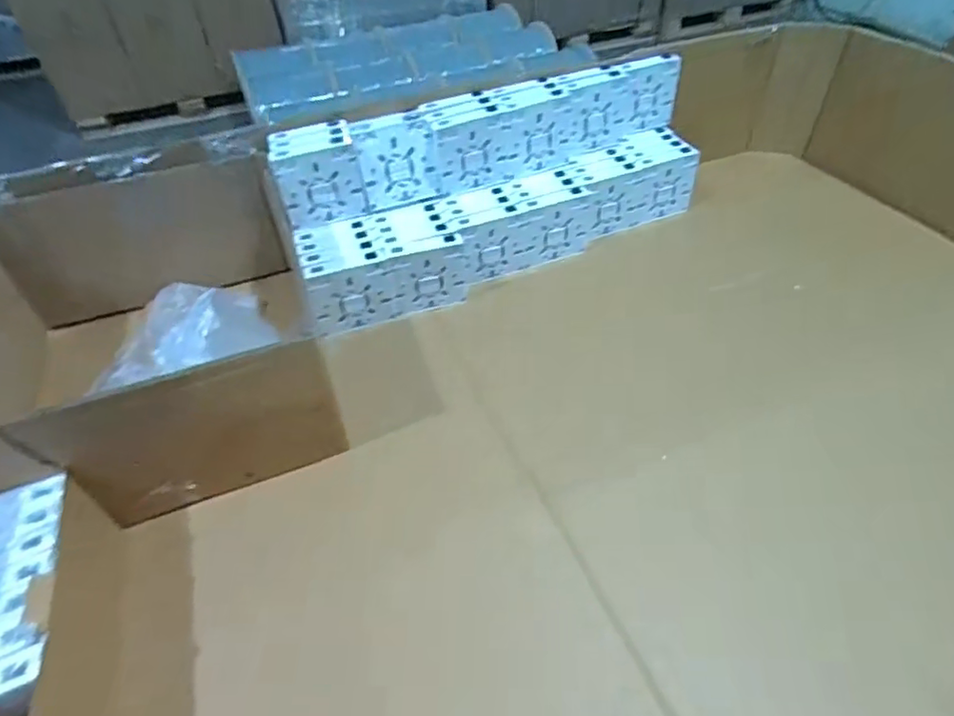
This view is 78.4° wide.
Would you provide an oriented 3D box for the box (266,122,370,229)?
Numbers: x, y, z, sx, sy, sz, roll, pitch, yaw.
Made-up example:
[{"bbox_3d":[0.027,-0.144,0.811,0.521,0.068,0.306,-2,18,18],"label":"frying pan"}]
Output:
[{"bbox_3d":[-0.176,-0.205,0.655,0.090,0.086,0.058,-18,45,-12],"label":"box"}]

